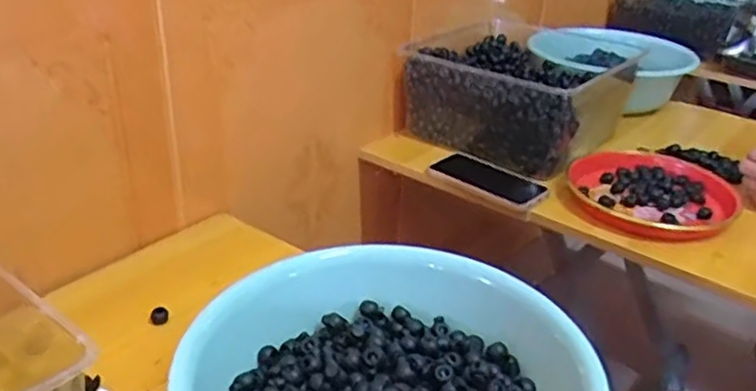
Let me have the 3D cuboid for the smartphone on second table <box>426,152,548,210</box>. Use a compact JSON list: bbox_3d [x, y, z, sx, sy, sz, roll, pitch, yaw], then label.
[{"bbox_3d":[0.153,-0.025,0.937,0.156,0.009,0.083,23,34,32],"label":"smartphone on second table"}]

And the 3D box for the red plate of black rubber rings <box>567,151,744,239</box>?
[{"bbox_3d":[0.364,-0.005,0.902,0.209,0.028,0.205,14,30,20],"label":"red plate of black rubber rings"}]

